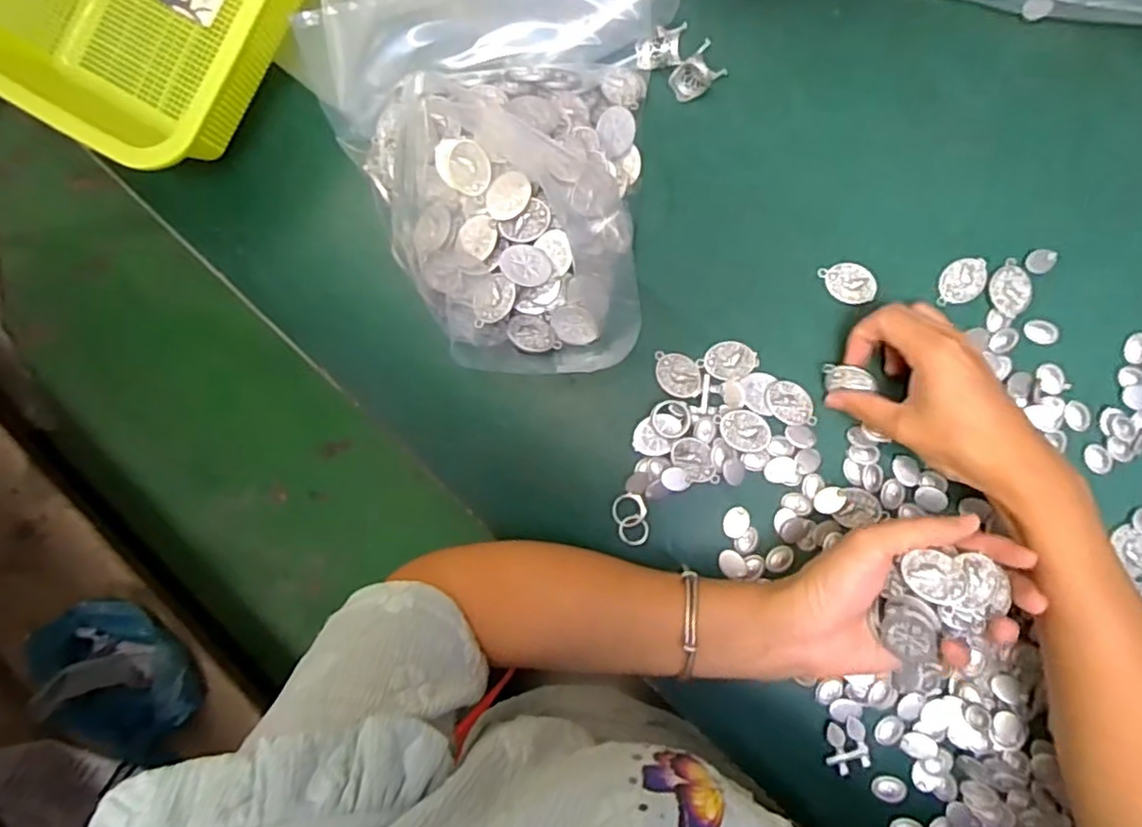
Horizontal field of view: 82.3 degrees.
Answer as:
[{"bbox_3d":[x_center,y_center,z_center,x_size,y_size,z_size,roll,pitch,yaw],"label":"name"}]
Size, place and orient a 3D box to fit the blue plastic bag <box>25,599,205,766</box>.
[{"bbox_3d":[-0.646,0.370,0.926,0.233,0.100,0.174,28,90,6],"label":"blue plastic bag"}]

